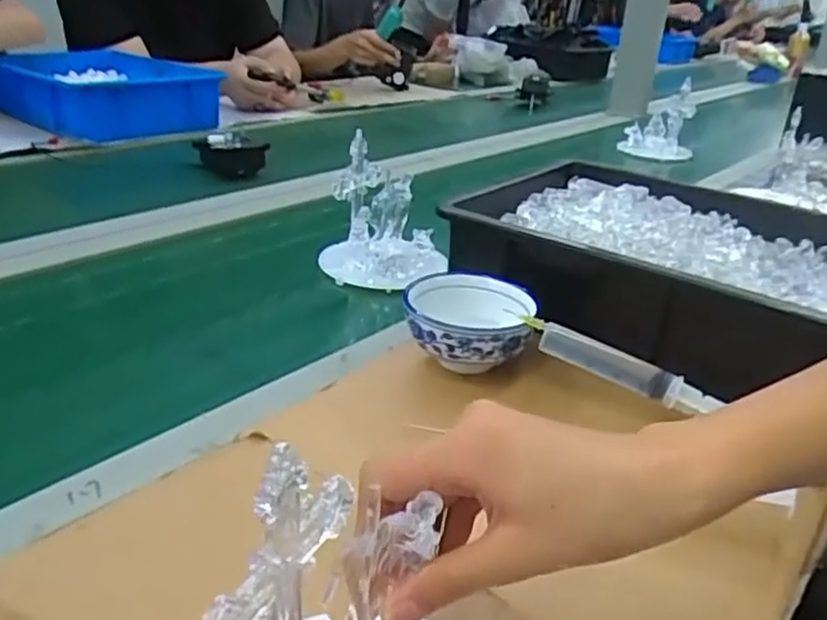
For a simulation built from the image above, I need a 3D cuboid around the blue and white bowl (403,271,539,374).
[{"bbox_3d":[0.041,0.015,0.532,0.088,0.053,0.095,3,24,-2],"label":"blue and white bowl"}]

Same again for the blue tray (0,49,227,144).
[{"bbox_3d":[-0.591,-0.424,1.362,0.313,0.092,0.458,-16,32,-35],"label":"blue tray"}]

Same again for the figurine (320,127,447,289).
[{"bbox_3d":[-0.026,-0.101,0.713,0.118,0.115,0.108,7,24,6],"label":"figurine"}]

